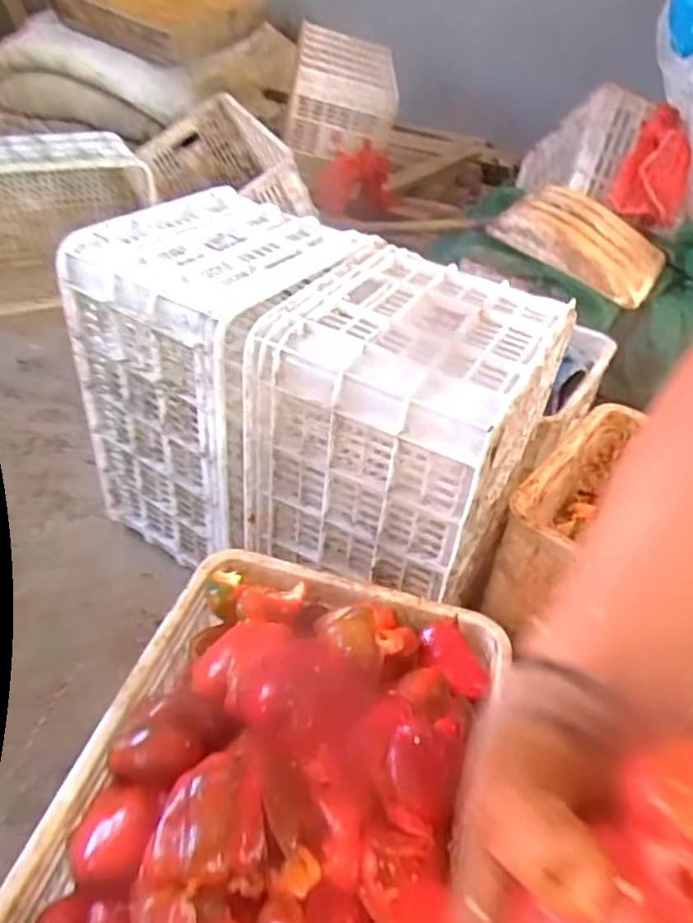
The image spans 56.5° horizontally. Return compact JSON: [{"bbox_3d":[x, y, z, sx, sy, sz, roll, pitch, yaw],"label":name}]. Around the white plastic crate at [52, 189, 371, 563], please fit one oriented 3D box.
[{"bbox_3d":[-0.183,-0.118,0.993,0.301,0.460,0.331,25,42,22],"label":"white plastic crate"}]

